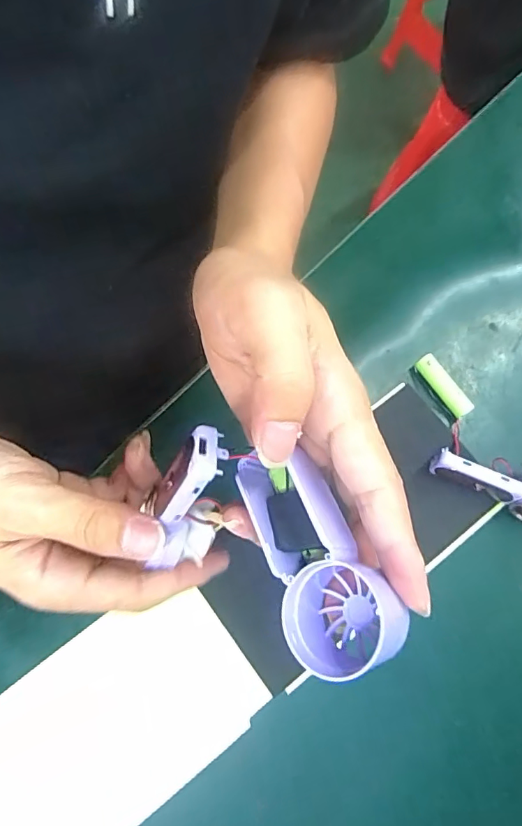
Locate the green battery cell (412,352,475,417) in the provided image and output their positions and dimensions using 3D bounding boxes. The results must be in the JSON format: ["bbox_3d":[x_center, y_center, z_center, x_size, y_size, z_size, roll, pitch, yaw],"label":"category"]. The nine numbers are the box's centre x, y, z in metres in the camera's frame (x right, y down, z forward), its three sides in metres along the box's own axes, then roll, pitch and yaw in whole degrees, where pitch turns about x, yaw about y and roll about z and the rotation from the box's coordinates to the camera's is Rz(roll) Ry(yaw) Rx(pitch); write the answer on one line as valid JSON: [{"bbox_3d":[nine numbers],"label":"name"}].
[{"bbox_3d":[0.131,-0.019,0.356,0.015,0.013,0.051,-34,78,-10],"label":"green battery cell"}]

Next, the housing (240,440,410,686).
[{"bbox_3d":[0.021,0.061,0.198,0.043,0.035,0.091,-26,84,-8],"label":"housing"}]

